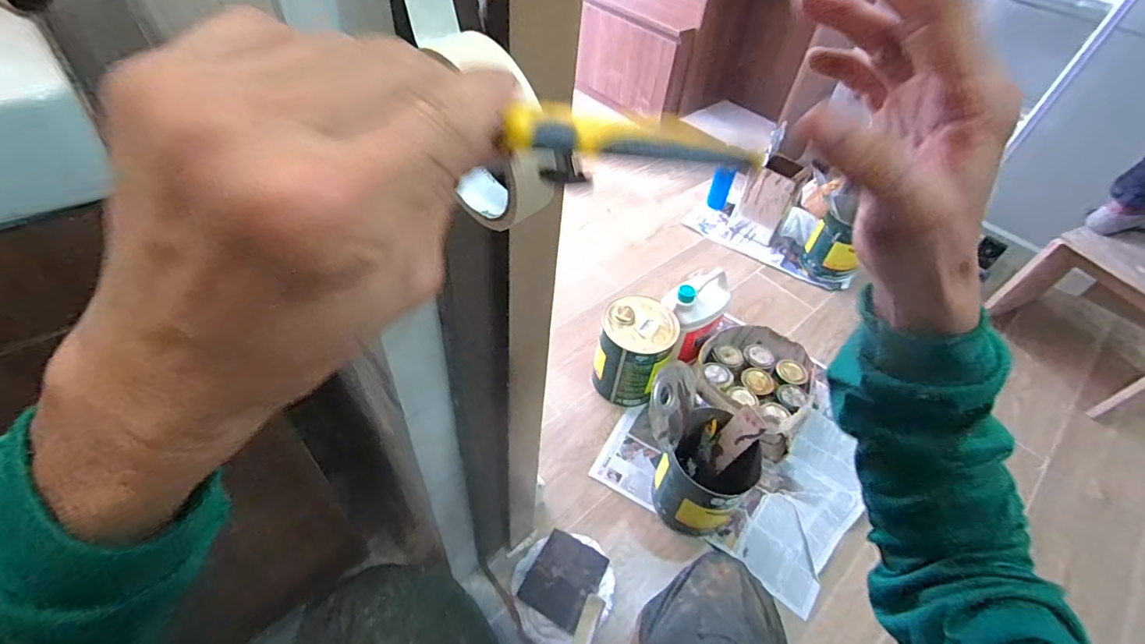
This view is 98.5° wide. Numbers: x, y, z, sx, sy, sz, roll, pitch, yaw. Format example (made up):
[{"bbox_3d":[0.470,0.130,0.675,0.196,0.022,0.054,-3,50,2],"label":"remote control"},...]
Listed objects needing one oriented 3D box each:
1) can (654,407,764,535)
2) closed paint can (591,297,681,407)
[{"bbox_3d":[0.244,0.290,0.935,0.156,0.194,0.162,4,48,-4],"label":"can"},{"bbox_3d":[0.138,0.065,1.110,0.156,0.192,0.156,4,48,-4],"label":"closed paint can"}]

